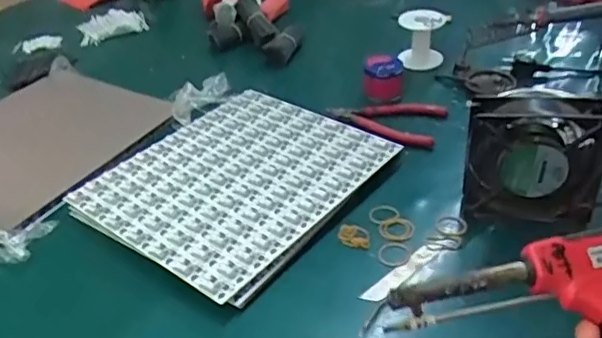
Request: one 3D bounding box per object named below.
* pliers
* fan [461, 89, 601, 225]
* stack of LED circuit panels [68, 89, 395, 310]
[{"bbox_3d":[0.102,-0.065,0.759,0.152,0.024,0.103,11,37,13],"label":"pliers"},{"bbox_3d":[0.219,-0.010,0.556,0.121,0.130,0.031,12,37,14],"label":"fan"},{"bbox_3d":[-0.081,0.004,0.670,0.279,0.018,0.290,22,45,31],"label":"stack of LED circuit panels"}]

